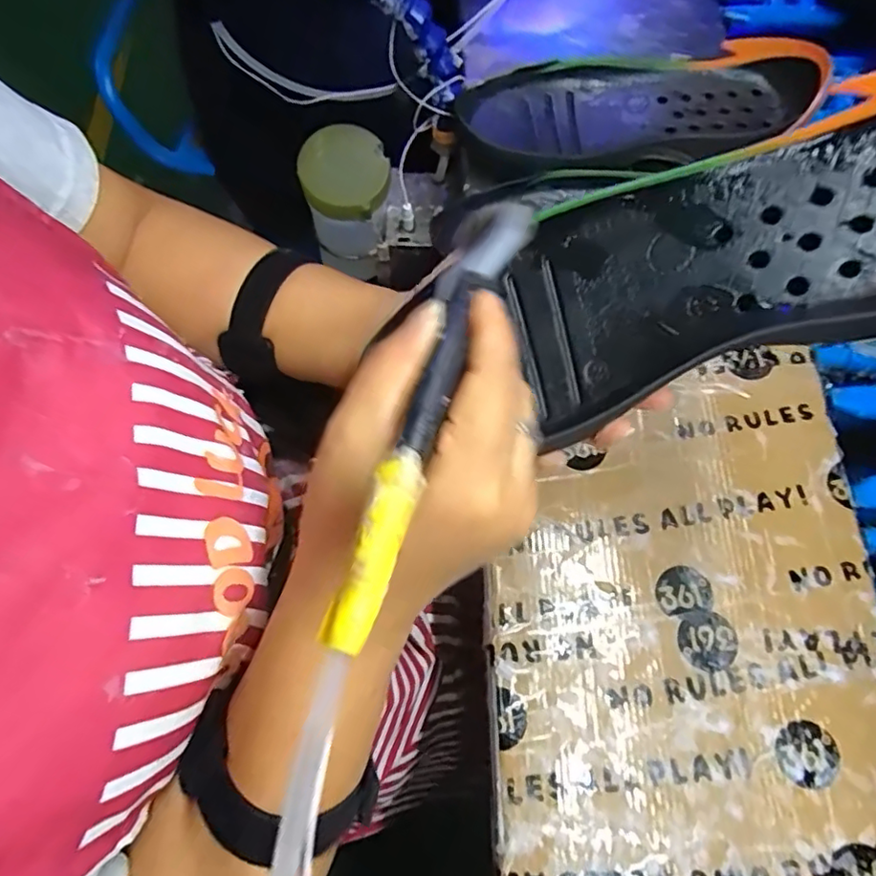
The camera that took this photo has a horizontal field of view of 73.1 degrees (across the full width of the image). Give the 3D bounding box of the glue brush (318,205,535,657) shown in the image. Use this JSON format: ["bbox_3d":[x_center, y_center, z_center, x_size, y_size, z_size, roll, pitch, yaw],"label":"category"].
[{"bbox_3d":[0.002,-0.023,0.186,0.020,0.014,0.175,17,54,5],"label":"glue brush"}]

